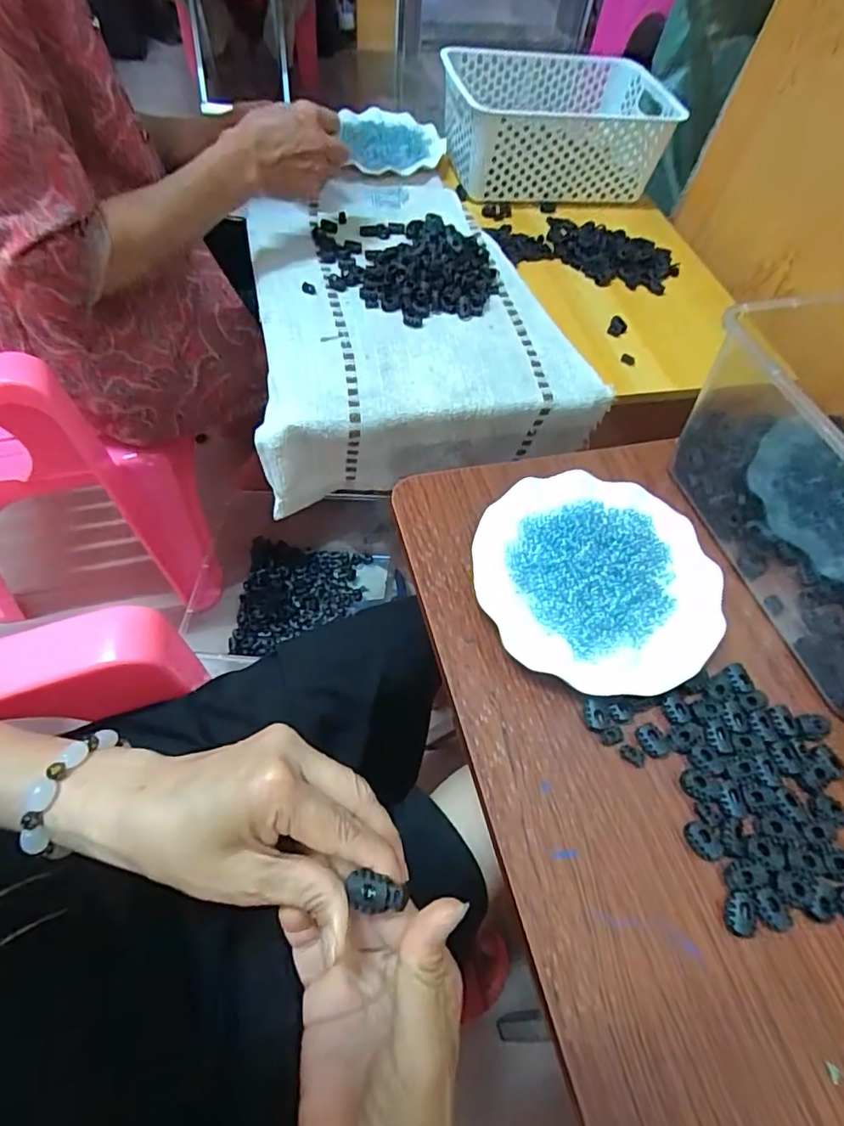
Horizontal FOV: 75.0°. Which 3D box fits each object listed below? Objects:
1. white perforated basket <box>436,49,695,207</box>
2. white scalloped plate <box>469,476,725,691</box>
[{"bbox_3d":[0.197,-0.635,0.809,0.325,0.106,0.240,-1,59,-6],"label":"white perforated basket"},{"bbox_3d":[0.130,0.013,0.421,0.179,0.036,0.174,2,58,-4],"label":"white scalloped plate"}]

